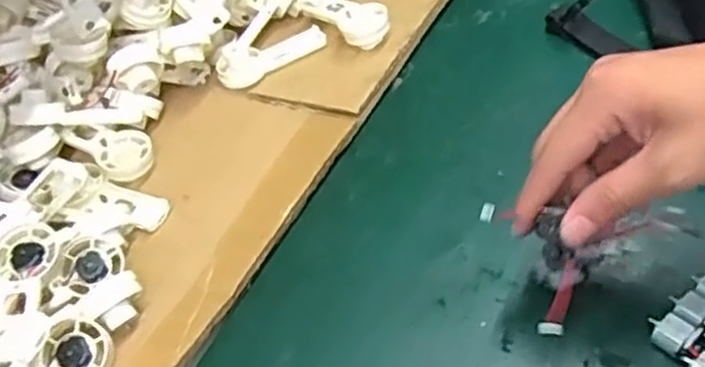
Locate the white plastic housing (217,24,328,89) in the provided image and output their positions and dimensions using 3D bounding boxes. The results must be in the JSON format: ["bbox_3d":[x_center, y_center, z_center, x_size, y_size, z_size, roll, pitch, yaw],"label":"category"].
[{"bbox_3d":[-0.067,-0.108,0.596,0.089,0.020,0.032,-30,48,-16],"label":"white plastic housing"}]

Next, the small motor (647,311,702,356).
[{"bbox_3d":[0.174,0.083,0.399,0.018,0.017,0.025,-36,50,-21],"label":"small motor"}]

